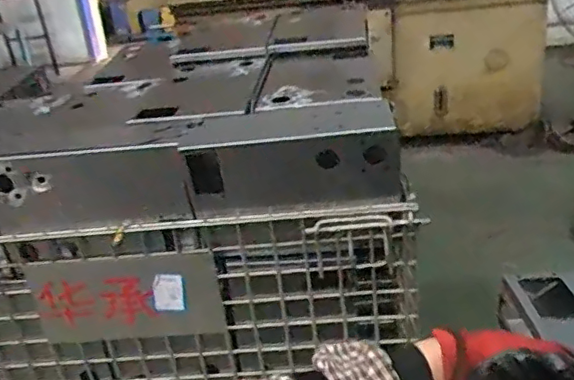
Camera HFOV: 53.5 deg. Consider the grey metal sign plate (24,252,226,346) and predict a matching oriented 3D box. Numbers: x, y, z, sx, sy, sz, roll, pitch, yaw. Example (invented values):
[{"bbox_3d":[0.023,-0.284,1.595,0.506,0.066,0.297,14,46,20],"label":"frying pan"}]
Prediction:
[{"bbox_3d":[-0.256,0.177,0.914,0.294,0.155,0.007,-5,25,4],"label":"grey metal sign plate"}]

